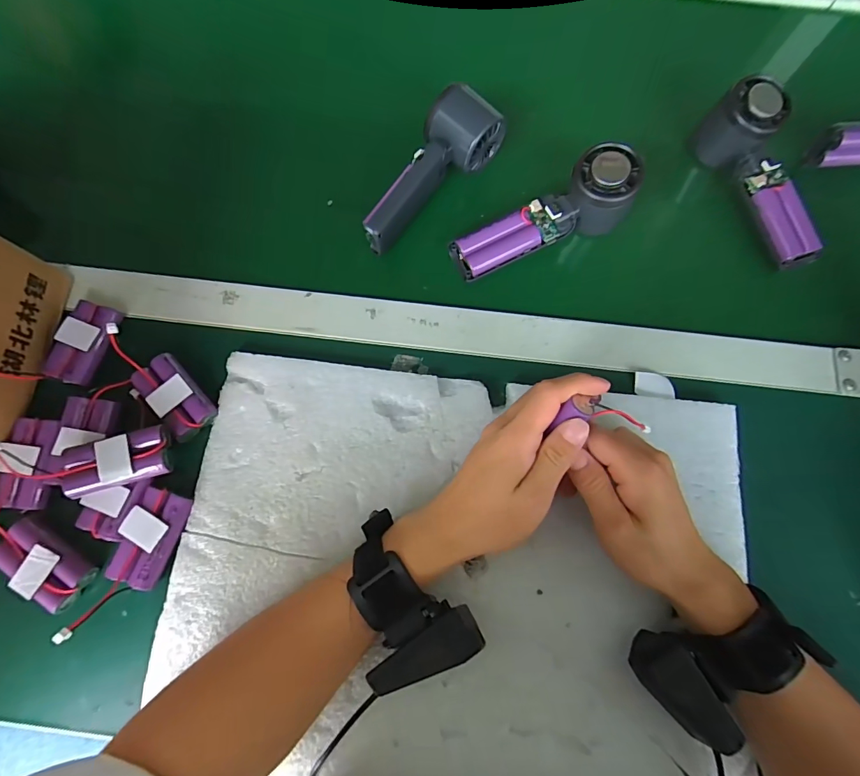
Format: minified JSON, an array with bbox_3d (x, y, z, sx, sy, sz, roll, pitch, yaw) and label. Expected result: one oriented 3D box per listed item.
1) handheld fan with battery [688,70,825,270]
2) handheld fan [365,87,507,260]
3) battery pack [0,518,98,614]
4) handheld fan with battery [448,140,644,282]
[{"bbox_3d":[0.298,-0.186,0.366,0.041,0.055,0.156,-21,77,-6],"label":"handheld fan with battery"},{"bbox_3d":[-0.005,-0.189,0.368,0.052,0.041,0.159,39,79,9],"label":"handheld fan"},{"bbox_3d":[-0.276,0.126,0.303,0.067,0.021,0.034,31,78,7],"label":"battery pack"},{"bbox_3d":[0.098,-0.143,0.367,0.161,0.052,0.049,-26,77,7],"label":"handheld fan with battery"}]

